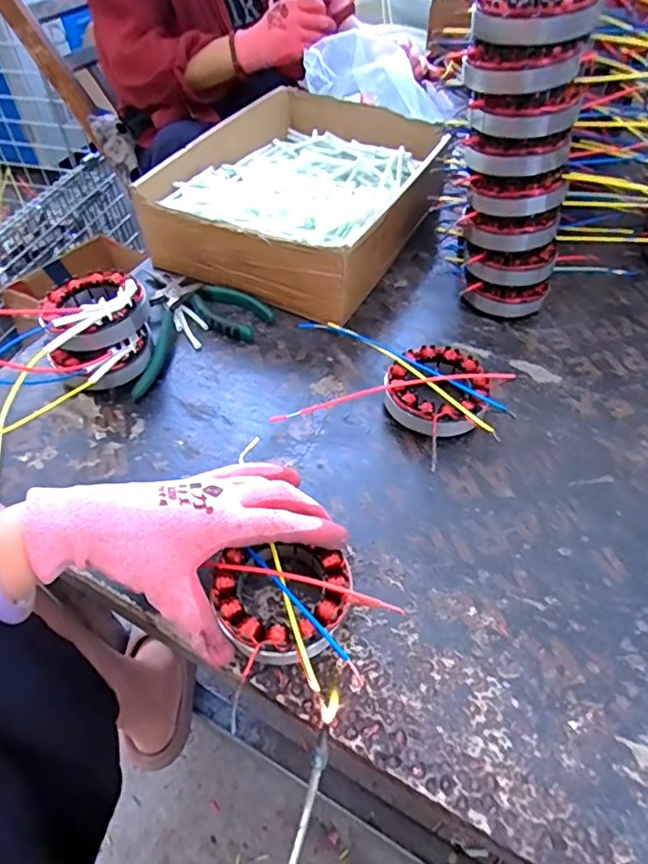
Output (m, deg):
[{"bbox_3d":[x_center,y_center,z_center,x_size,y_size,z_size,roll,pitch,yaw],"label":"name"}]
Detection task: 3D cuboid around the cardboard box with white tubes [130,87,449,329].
[{"bbox_3d":[-0.015,-0.272,0.636,0.244,0.095,0.327,22,53,17],"label":"cardboard box with white tubes"}]

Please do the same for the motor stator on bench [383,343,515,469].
[{"bbox_3d":[0.102,-0.028,0.469,0.095,0.037,0.101,0,50,0],"label":"motor stator on bench"}]

